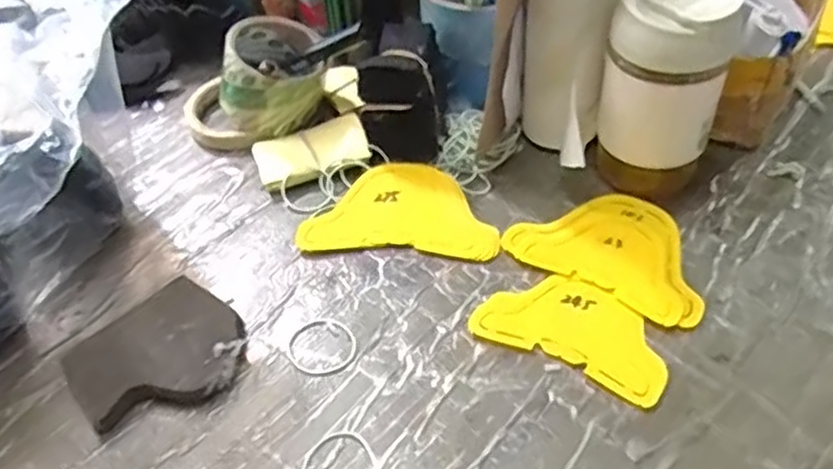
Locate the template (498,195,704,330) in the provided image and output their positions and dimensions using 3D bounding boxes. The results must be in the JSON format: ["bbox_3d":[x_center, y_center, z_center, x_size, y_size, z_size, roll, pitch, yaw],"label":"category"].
[{"bbox_3d":[0.149,0.007,0.537,0.141,0.006,0.100,24,53,27],"label":"template"}]

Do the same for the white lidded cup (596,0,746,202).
[{"bbox_3d":[0.178,-0.103,0.529,0.083,0.158,0.071,9,47,15],"label":"white lidded cup"}]

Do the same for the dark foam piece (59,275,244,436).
[{"bbox_3d":[-0.172,0.083,0.486,0.106,0.024,0.091,-37,52,-26],"label":"dark foam piece"}]

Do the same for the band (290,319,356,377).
[{"bbox_3d":[-0.065,0.077,0.500,0.045,0.004,0.048,-3,45,3],"label":"band"}]

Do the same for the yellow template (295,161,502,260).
[{"bbox_3d":[-0.011,-0.021,0.576,0.150,0.015,0.091,1,46,8],"label":"yellow template"}]

